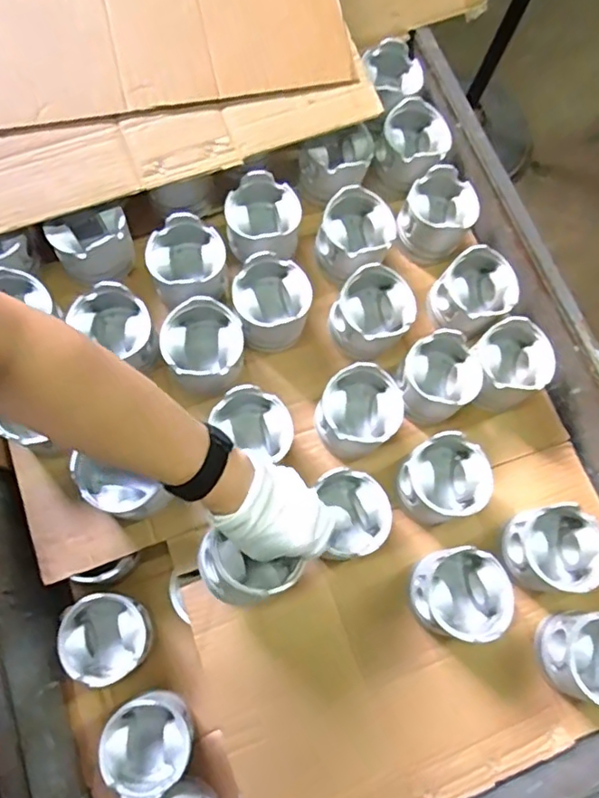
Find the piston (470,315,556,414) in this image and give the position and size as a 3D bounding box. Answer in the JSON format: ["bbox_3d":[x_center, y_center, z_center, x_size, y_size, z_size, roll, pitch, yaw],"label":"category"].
[{"bbox_3d":[0.257,-0.042,0.718,0.106,0.087,0.097,2,74,-6],"label":"piston"}]

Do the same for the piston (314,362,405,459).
[{"bbox_3d":[0.074,0.019,0.681,0.090,0.088,0.096,2,74,-6],"label":"piston"}]

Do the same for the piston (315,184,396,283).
[{"bbox_3d":[0.071,-0.210,0.732,0.095,0.081,0.101,2,74,-6],"label":"piston"}]

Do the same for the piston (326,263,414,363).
[{"bbox_3d":[0.093,-0.109,0.709,0.092,0.087,0.094,2,74,-6],"label":"piston"}]

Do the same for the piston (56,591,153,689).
[{"bbox_3d":[-0.220,0.277,0.657,0.092,0.085,0.092,-28,73,-11],"label":"piston"}]

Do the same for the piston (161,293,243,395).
[{"bbox_3d":[-0.114,-0.058,0.677,0.092,0.089,0.096,2,74,-6],"label":"piston"}]

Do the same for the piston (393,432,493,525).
[{"bbox_3d":[0.168,0.098,0.664,0.098,0.085,0.090,2,74,-6],"label":"piston"}]

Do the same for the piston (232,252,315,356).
[{"bbox_3d":[-0.033,-0.120,0.702,0.088,0.093,0.090,2,74,-6],"label":"piston"}]

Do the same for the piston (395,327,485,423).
[{"bbox_3d":[0.171,-0.023,0.699,0.094,0.081,0.090,2,74,-6],"label":"piston"}]

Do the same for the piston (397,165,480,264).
[{"bbox_3d":[0.188,-0.247,0.763,0.089,0.076,0.094,2,74,-6],"label":"piston"}]

